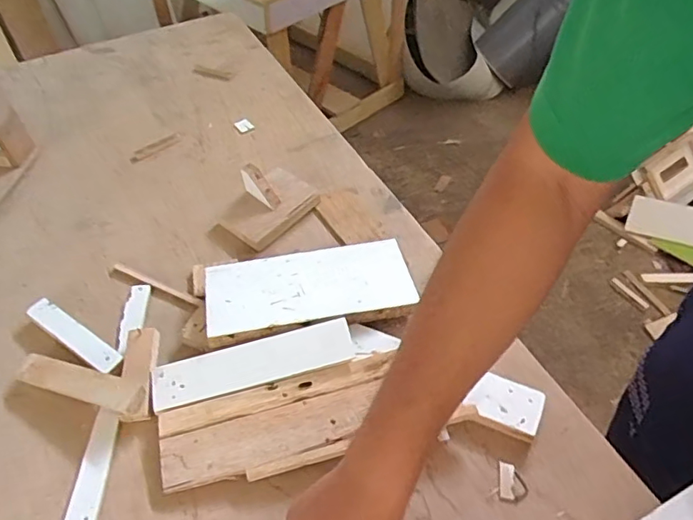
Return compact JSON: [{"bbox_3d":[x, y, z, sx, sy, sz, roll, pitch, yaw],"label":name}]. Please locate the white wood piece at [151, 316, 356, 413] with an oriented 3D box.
[{"bbox_3d":[-0.093,0.099,0.537,0.197,0.017,0.048,-11,50,-5],"label":"white wood piece"}]

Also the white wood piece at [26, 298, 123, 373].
[{"bbox_3d":[-0.289,0.080,0.582,0.137,0.007,0.026,27,76,24],"label":"white wood piece"}]

